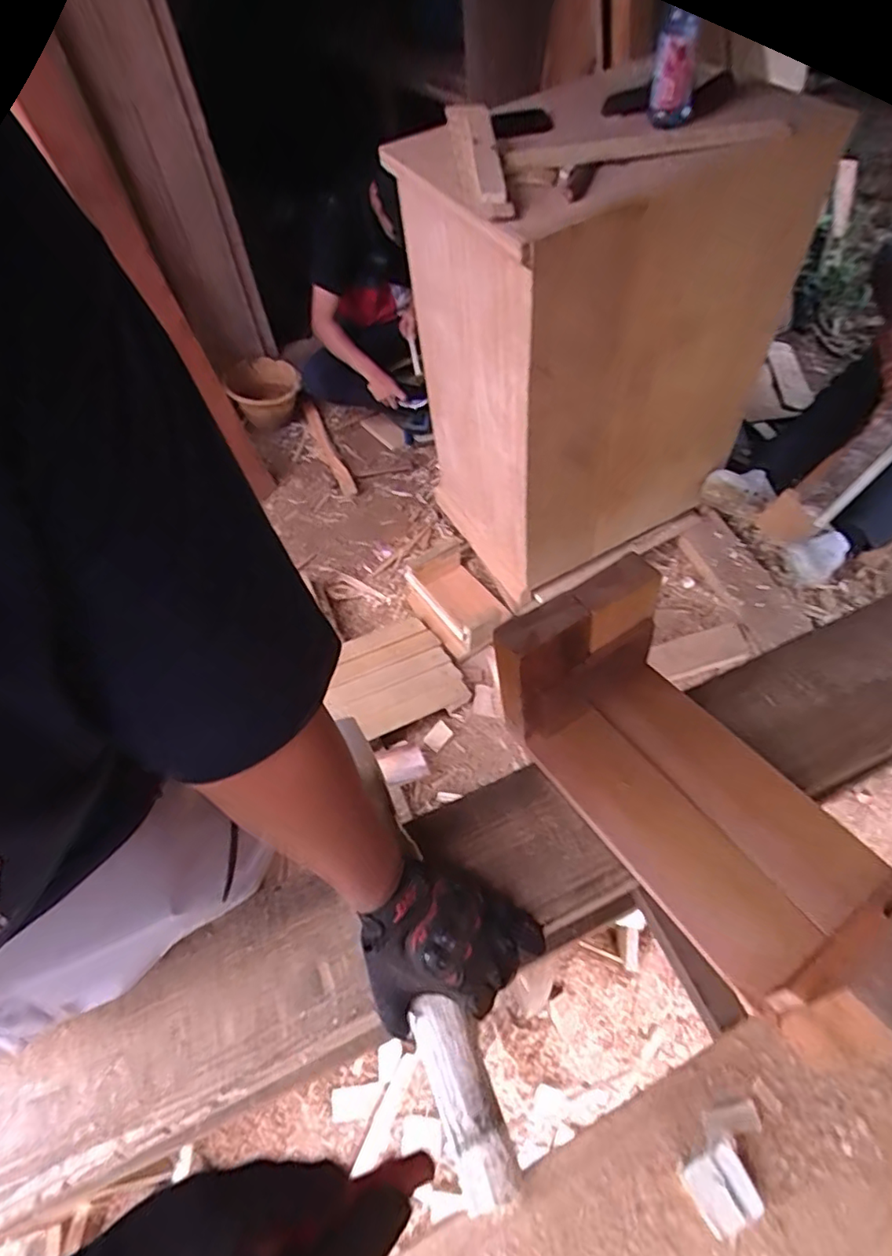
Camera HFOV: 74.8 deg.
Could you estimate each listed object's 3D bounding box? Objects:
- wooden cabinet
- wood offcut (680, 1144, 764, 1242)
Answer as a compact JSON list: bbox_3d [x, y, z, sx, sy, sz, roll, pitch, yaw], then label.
[{"bbox_3d":[0.290,-0.564,1.324,0.550,0.883,0.568,-23,55,-12],"label":"wooden cabinet"},{"bbox_3d":[0.197,0.407,0.423,0.042,0.024,0.040,-21,55,-10],"label":"wood offcut"}]

